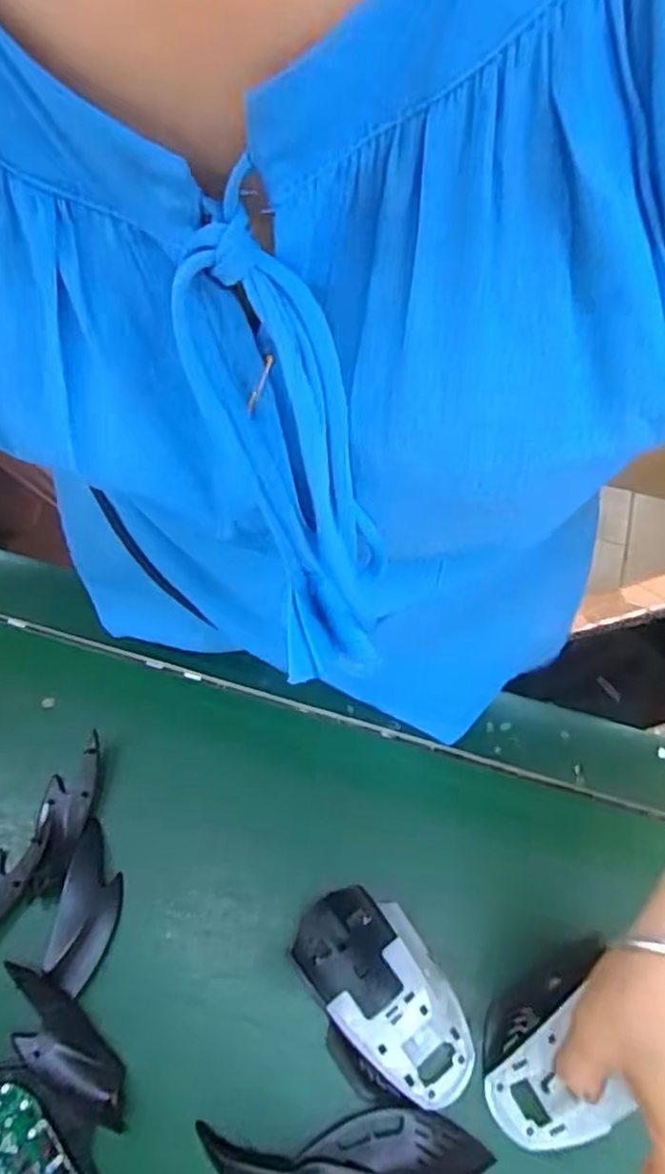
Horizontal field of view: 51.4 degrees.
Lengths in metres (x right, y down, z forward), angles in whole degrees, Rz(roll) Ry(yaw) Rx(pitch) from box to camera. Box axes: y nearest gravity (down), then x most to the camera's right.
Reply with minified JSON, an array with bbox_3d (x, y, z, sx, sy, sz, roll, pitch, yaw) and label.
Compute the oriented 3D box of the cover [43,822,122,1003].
[{"bbox_3d":[-0.145,0.188,0.410,0.033,0.013,0.090,1,62,1],"label":"cover"}]

